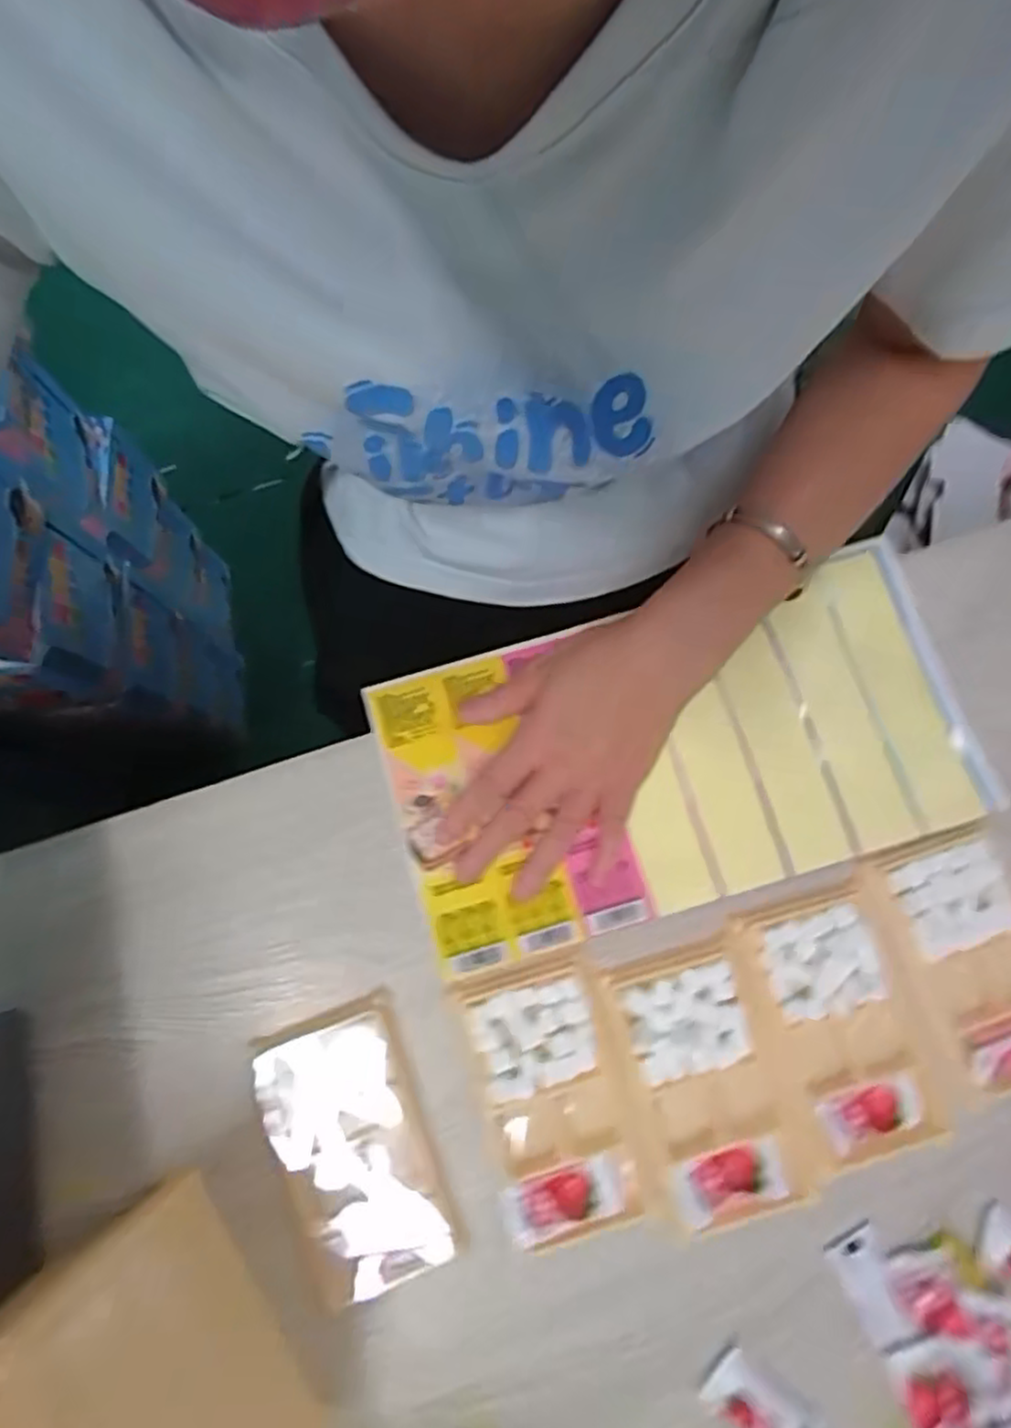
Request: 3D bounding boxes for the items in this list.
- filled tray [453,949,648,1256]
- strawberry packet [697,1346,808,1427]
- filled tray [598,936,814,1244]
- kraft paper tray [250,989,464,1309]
[{"bbox_3d":[0.022,0.197,0.362,0.070,0.014,0.131,-15,80,-3],"label":"filled tray"},{"bbox_3d":[0.121,0.337,0.340,0.046,0.005,0.028,38,82,6],"label":"strawberry packet"},{"bbox_3d":[0.102,0.190,0.361,0.070,0.013,0.128,-14,80,-3],"label":"filled tray"},{"bbox_3d":[-0.080,0.224,0.362,0.078,0.011,0.133,-19,80,-4],"label":"kraft paper tray"}]

